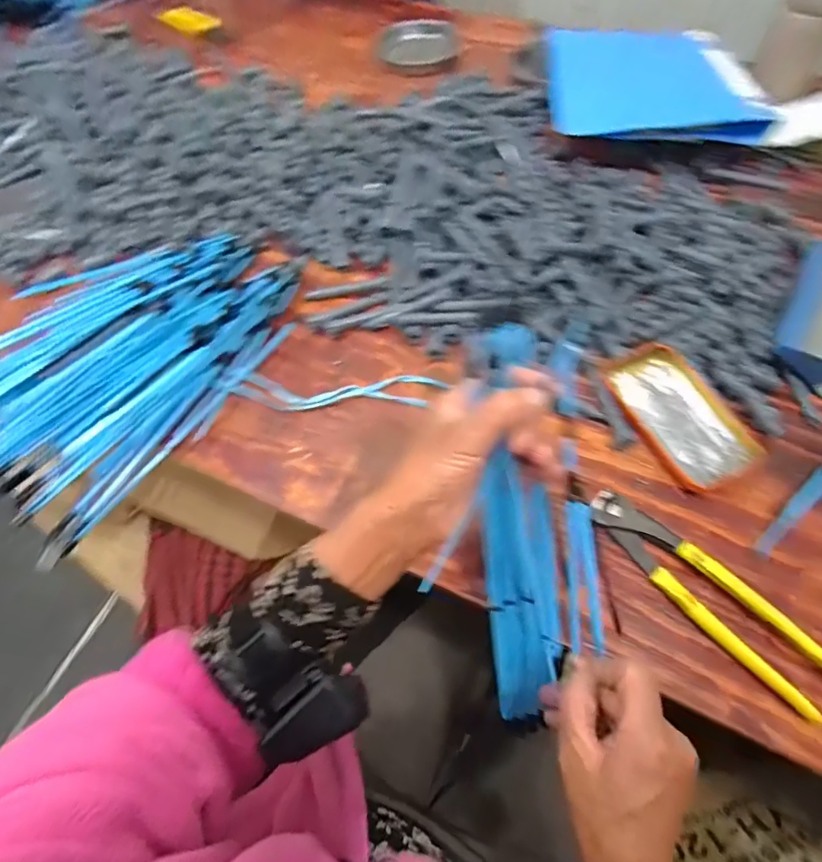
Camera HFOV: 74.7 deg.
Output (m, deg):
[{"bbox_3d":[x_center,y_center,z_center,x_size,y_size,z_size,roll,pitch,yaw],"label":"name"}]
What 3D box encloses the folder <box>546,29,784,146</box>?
[{"bbox_3d":[0.309,-0.461,0.708,0.245,0.025,0.261,3,57,8],"label":"folder"}]

